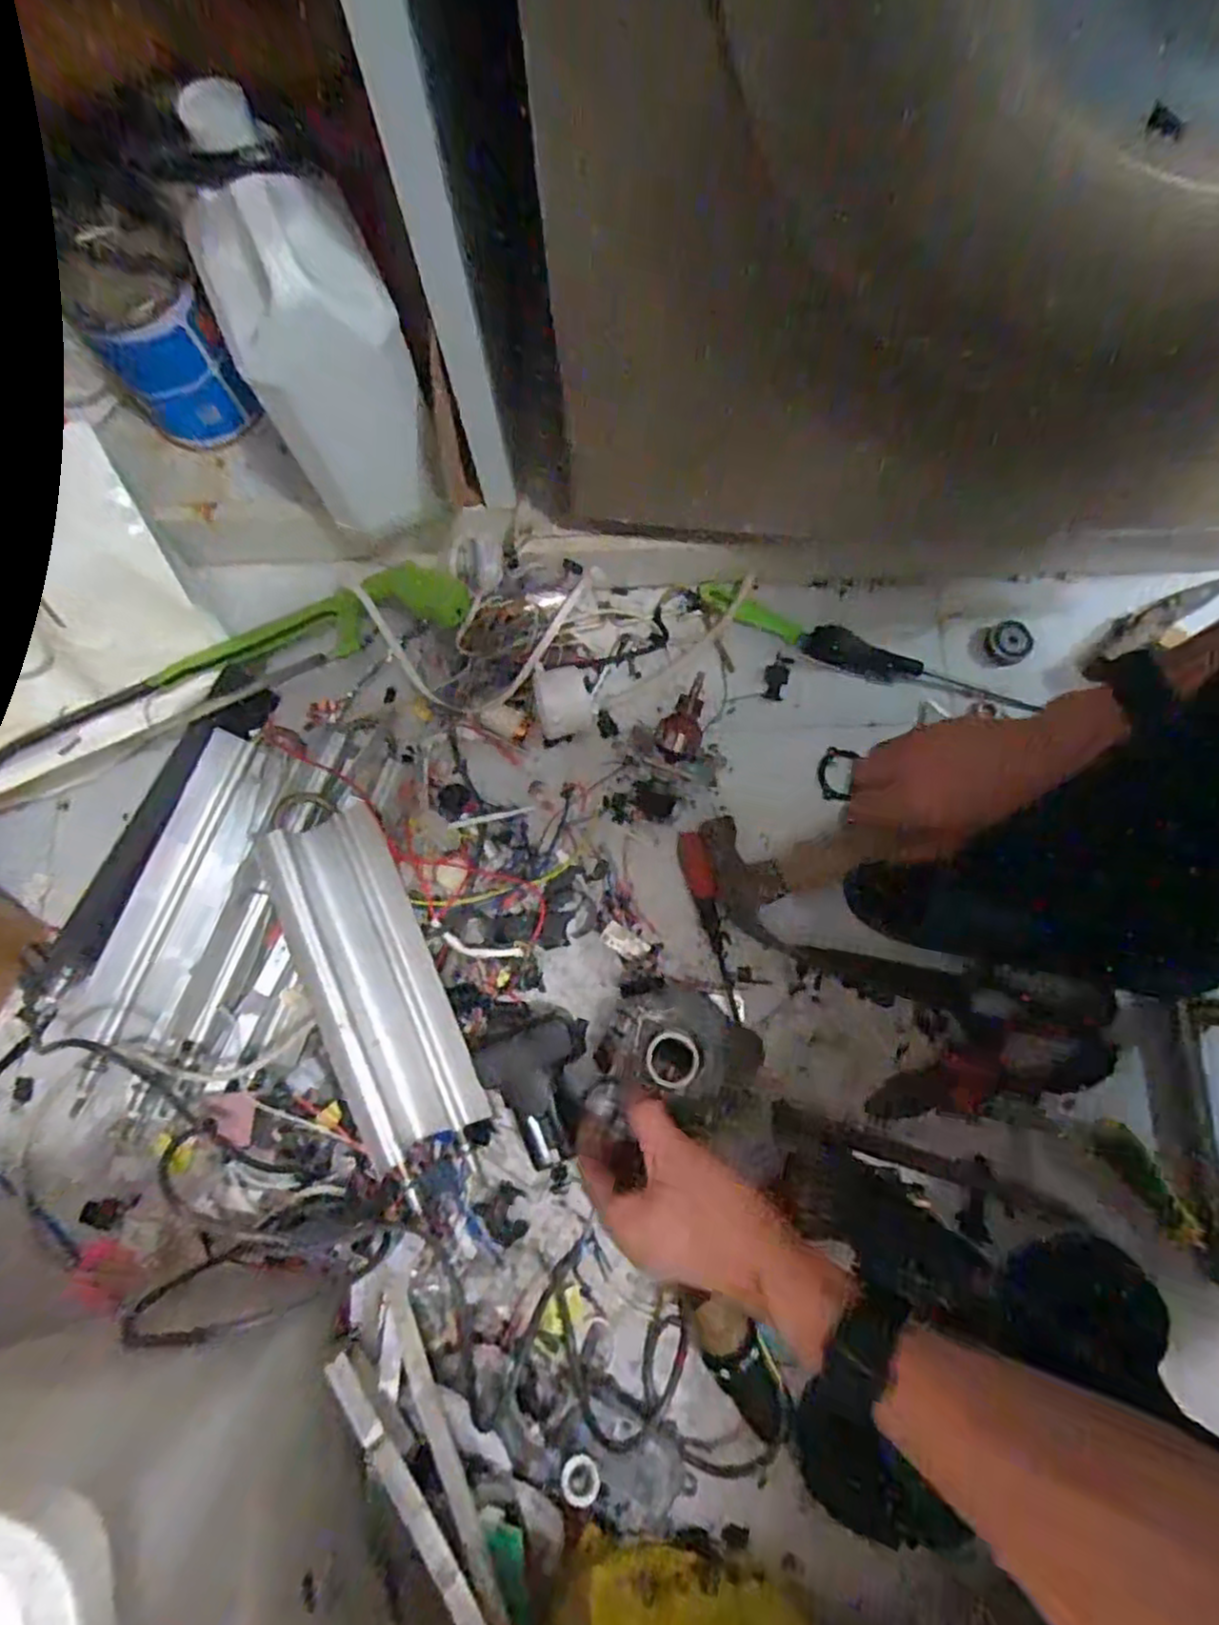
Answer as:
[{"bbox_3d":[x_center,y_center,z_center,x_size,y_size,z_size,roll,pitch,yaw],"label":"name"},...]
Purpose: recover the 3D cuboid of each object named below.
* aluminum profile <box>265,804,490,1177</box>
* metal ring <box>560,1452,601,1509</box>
[{"bbox_3d":[-0.181,0.127,0.547,0.098,0.018,0.255,-20,84,-34],"label":"aluminum profile"},{"bbox_3d":[-0.019,0.446,0.472,0.007,0.030,0.026,-57,49,28],"label":"metal ring"}]

